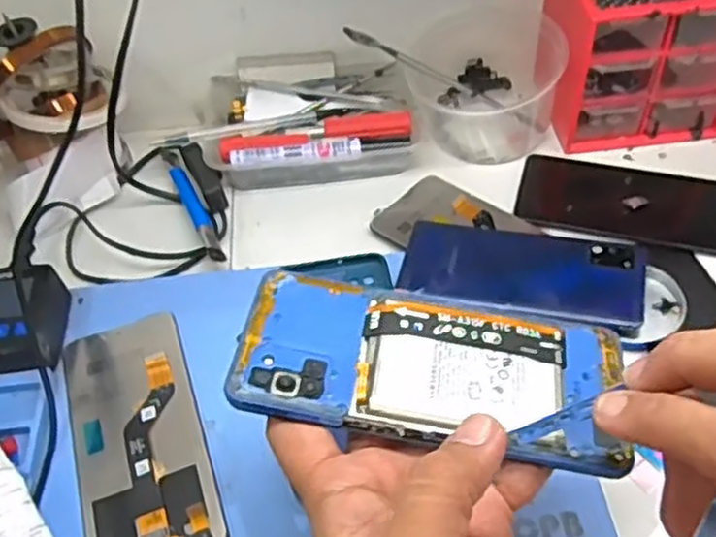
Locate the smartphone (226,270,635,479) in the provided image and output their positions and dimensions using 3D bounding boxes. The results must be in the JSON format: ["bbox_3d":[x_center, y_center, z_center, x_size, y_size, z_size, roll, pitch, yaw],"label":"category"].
[{"bbox_3d":[0.029,0.039,0.303,0.154,0.009,0.071,9,52,1],"label":"smartphone"}]

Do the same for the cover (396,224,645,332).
[{"bbox_3d":[0.107,0.003,0.489,0.154,0.007,0.082,7,47,13],"label":"cover"}]

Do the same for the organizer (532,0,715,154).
[{"bbox_3d":[0.213,-0.174,0.565,0.130,0.116,0.105,-5,51,-1],"label":"organizer"}]

